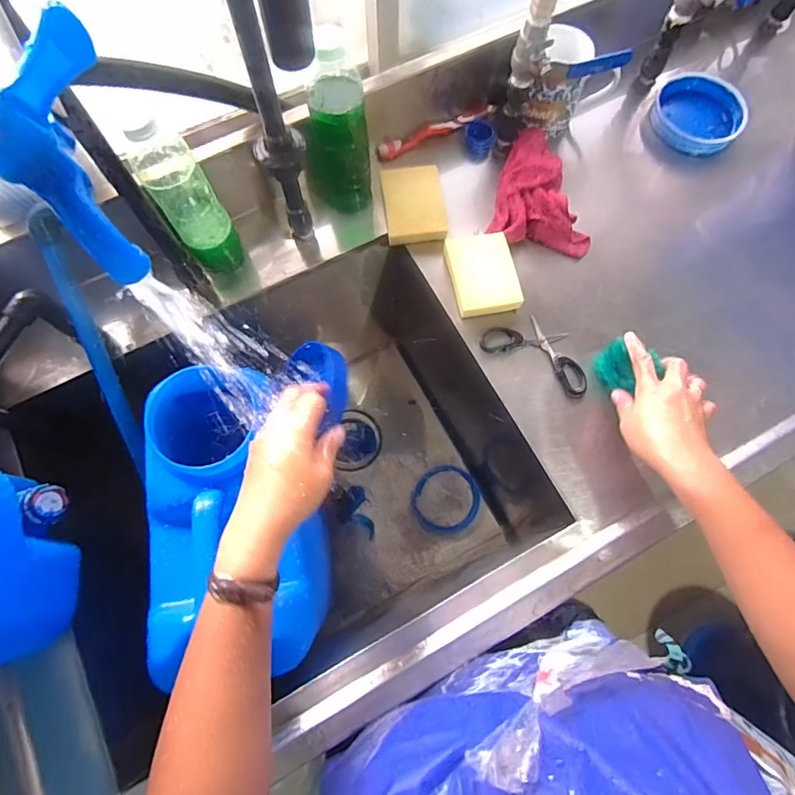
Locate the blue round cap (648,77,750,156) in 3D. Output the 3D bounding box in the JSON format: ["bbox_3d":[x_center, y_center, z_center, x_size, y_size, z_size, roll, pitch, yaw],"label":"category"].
[{"bbox_3d":[0.427,-0.401,0.678,0.120,0.040,0.120,27,74,8],"label":"blue round cap"}]

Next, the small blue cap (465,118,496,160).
[{"bbox_3d":[0.116,-0.362,0.667,0.044,0.036,0.040,0,72,0],"label":"small blue cap"}]

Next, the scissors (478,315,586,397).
[{"bbox_3d":[0.175,-0.059,0.578,0.136,0.011,0.070,29,74,9],"label":"scissors"}]

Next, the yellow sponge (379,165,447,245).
[{"bbox_3d":[0.021,-0.252,0.621,0.076,0.027,0.096,-7,72,-3],"label":"yellow sponge"}]

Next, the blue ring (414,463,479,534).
[{"bbox_3d":[0.088,0.185,0.867,0.120,0.015,0.120,0,72,0],"label":"blue ring"}]

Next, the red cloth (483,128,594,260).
[{"bbox_3d":[0.198,-0.274,0.618,0.126,0.047,0.158,13,72,4],"label":"red cloth"}]

